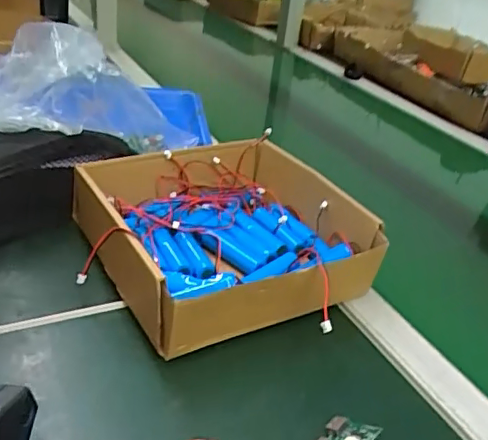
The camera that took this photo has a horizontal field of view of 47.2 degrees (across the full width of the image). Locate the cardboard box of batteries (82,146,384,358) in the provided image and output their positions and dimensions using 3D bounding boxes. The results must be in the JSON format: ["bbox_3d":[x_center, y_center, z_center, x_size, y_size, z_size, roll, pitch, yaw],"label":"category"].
[{"bbox_3d":[-0.020,0.009,0.502,0.222,0.068,0.225,-11,34,-29],"label":"cardboard box of batteries"}]

